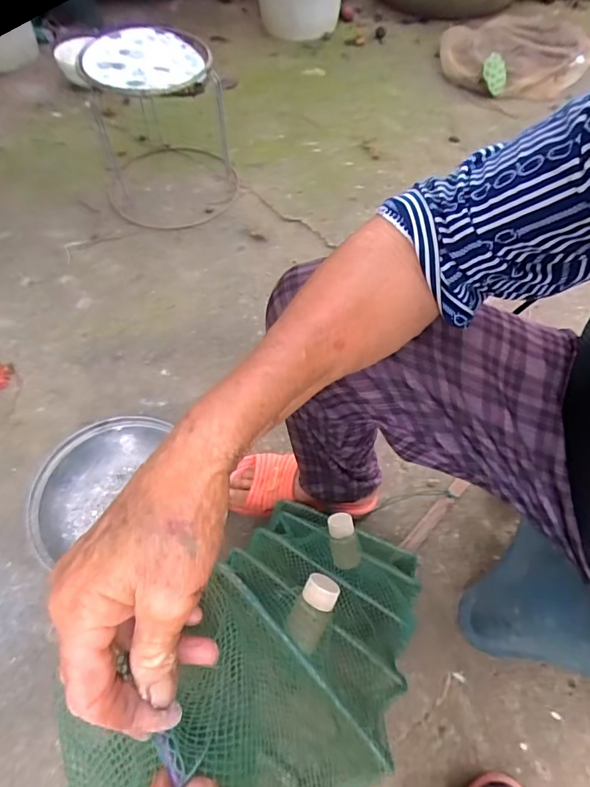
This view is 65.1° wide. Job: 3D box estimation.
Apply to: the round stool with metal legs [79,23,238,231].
[{"bbox_3d":[-0.268,-0.553,0.924,0.229,0.272,0.275,-10,62,-6],"label":"round stool with metal legs"}]

